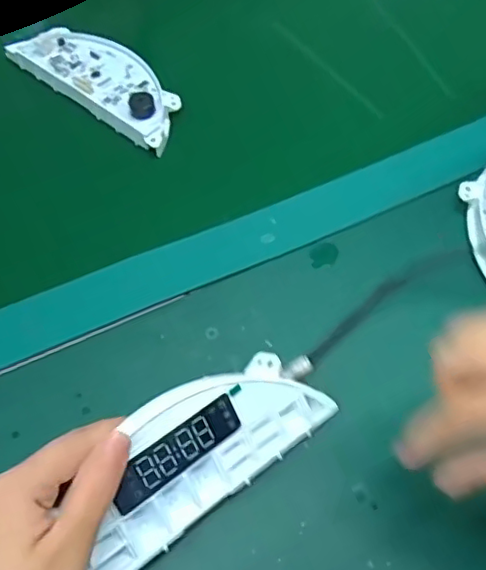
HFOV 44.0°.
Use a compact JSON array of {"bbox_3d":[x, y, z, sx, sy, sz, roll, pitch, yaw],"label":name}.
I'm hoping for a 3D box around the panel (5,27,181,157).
[{"bbox_3d":[-0.117,-0.176,0.509,0.173,0.017,0.066,37,64,20],"label":"panel"}]

